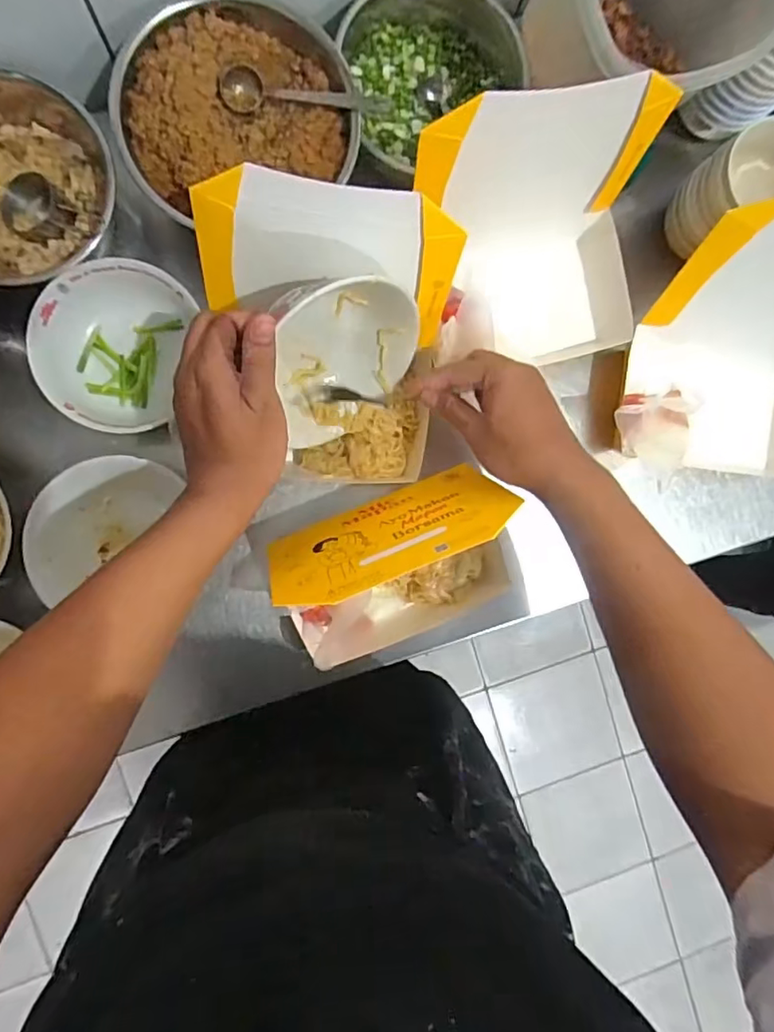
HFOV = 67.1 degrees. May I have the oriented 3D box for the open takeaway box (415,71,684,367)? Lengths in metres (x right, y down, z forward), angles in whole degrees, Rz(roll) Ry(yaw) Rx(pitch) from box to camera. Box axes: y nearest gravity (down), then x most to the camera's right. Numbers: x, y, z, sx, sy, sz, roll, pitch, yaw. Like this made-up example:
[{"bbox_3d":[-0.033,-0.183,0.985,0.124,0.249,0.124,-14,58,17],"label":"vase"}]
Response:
[{"bbox_3d":[0.134,-0.230,0.508,0.210,0.191,0.149,-10,93,-7],"label":"open takeaway box"}]

